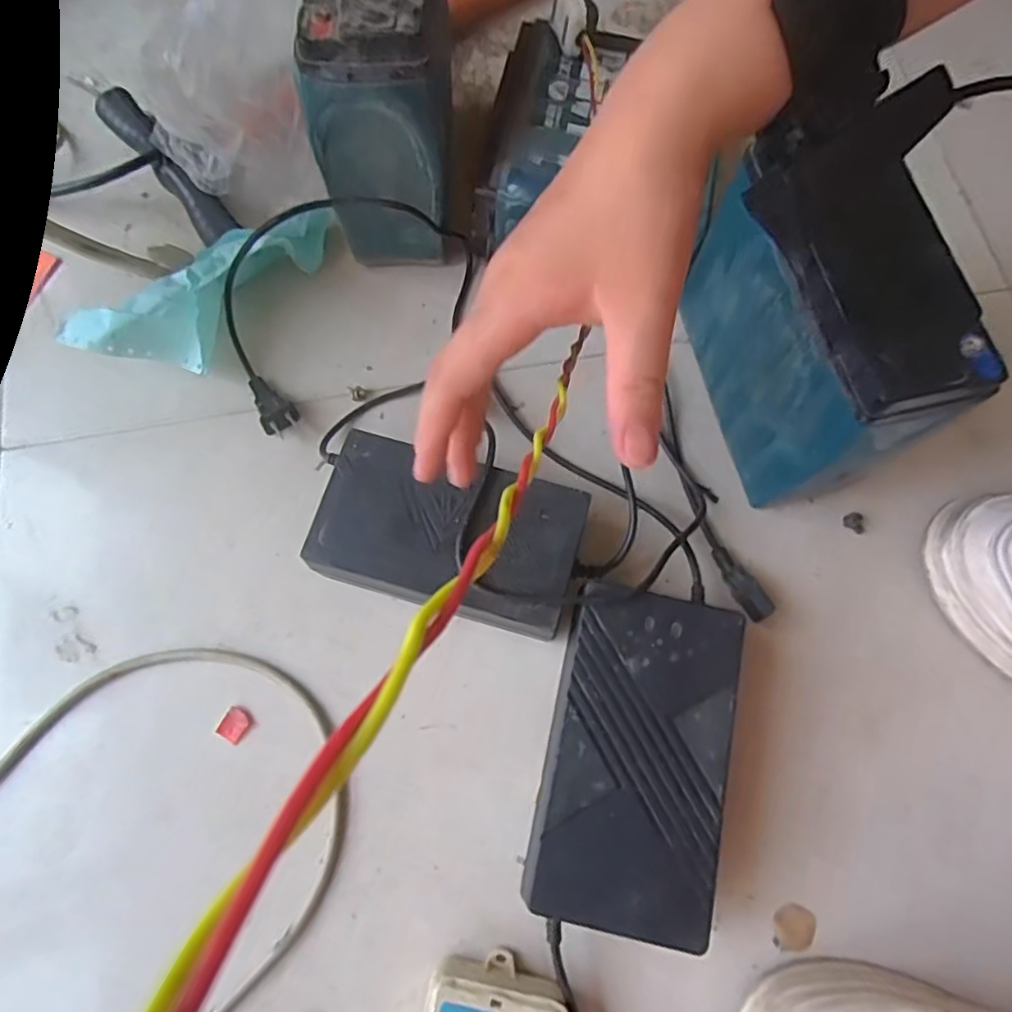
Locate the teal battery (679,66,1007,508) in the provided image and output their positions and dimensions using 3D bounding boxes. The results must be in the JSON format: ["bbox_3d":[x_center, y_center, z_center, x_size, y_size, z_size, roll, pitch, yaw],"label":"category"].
[{"bbox_3d":[0.191,-0.109,0.414,0.081,0.164,0.179,-11,74,-4],"label":"teal battery"}]

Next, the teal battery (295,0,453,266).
[{"bbox_3d":[-0.085,-0.302,0.462,0.083,0.175,0.194,-1,74,-1],"label":"teal battery"}]

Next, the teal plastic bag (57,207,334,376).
[{"bbox_3d":[-0.212,-0.147,0.472,0.194,0.056,0.069,-35,77,-10],"label":"teal plastic bag"}]

